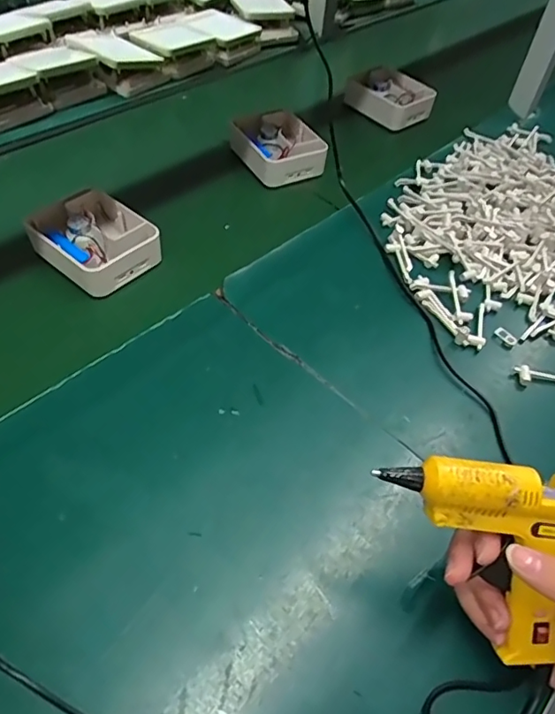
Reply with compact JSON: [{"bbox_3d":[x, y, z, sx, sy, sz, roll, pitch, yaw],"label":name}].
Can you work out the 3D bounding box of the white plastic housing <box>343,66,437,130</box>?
[{"bbox_3d":[0.186,-0.431,0.858,0.103,0.042,0.125,-30,61,-25],"label":"white plastic housing"}]

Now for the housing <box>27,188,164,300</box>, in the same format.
[{"bbox_3d":[-0.204,-0.131,0.581,0.124,0.042,0.104,37,58,21],"label":"housing"}]

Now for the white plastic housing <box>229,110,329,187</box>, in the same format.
[{"bbox_3d":[0.005,-0.294,0.731,0.110,0.041,0.136,-21,57,-20],"label":"white plastic housing"}]

